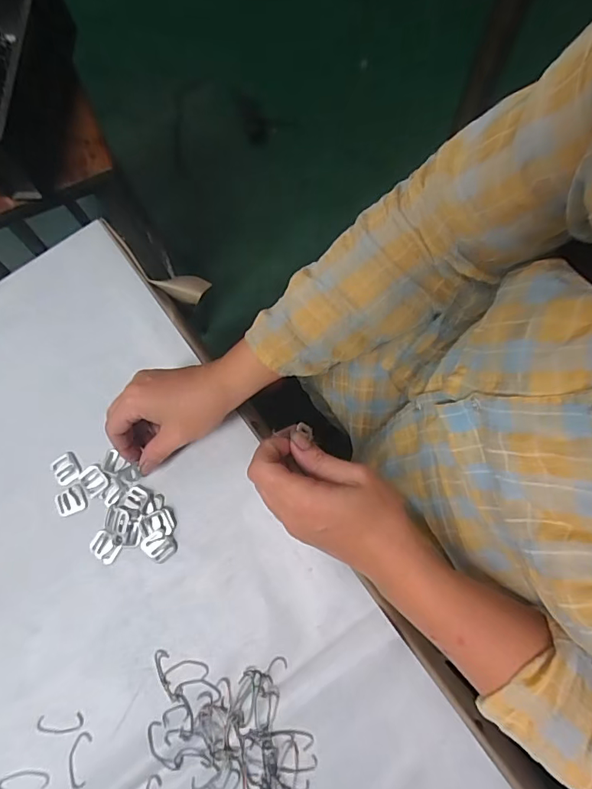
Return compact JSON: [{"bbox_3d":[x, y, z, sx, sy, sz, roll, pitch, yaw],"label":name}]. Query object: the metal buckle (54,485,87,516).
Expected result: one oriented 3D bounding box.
[{"bbox_3d":[-0.205,0.097,0.425,0.027,0.004,0.023,-22,76,-4],"label":"metal buckle"}]

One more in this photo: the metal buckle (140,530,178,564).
[{"bbox_3d":[-0.121,0.134,0.411,0.027,0.005,0.023,38,80,10],"label":"metal buckle"}]

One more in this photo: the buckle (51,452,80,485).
[{"bbox_3d":[-0.214,0.068,0.432,0.021,0.004,0.028,-35,77,-7],"label":"buckle"}]

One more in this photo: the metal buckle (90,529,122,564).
[{"bbox_3d":[-0.170,0.135,0.414,0.027,0.004,0.022,36,79,10],"label":"metal buckle"}]

